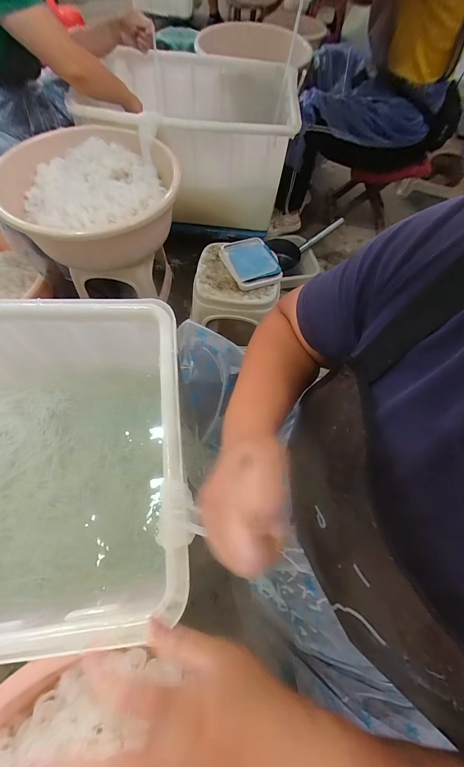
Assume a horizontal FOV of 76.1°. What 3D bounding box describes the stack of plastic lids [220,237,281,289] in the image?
[{"bbox_3d":[0.049,-0.356,0.857,0.149,0.044,0.178,-19,66,-12],"label":"stack of plastic lids"}]

